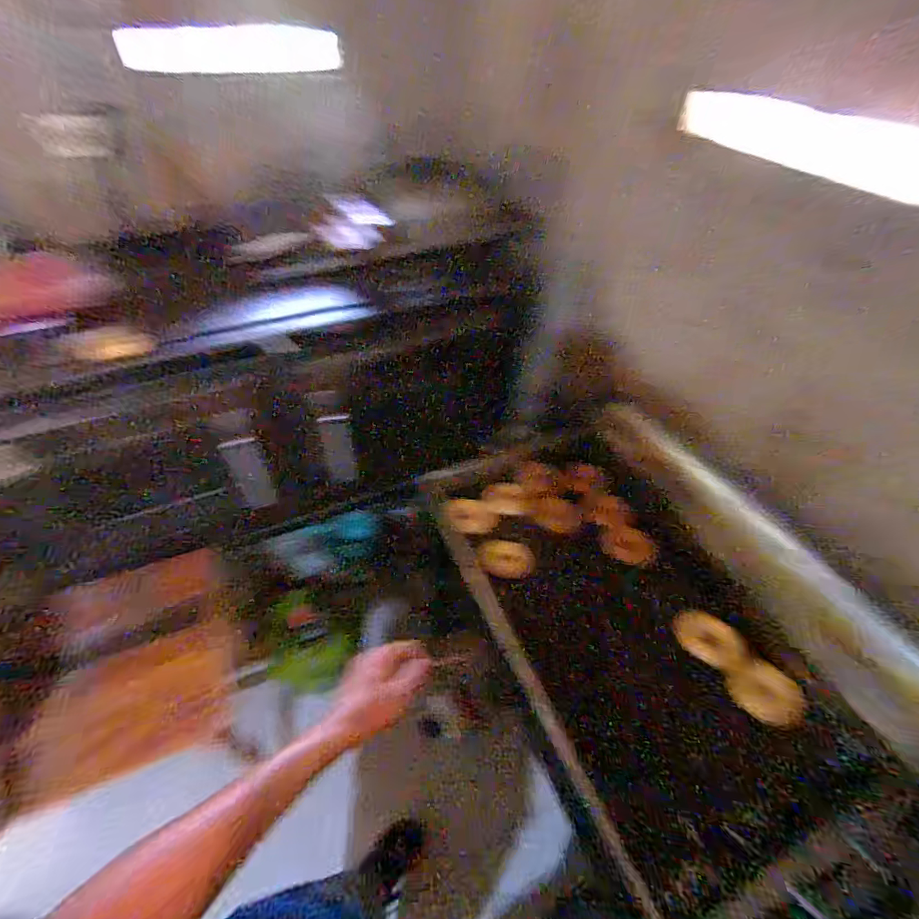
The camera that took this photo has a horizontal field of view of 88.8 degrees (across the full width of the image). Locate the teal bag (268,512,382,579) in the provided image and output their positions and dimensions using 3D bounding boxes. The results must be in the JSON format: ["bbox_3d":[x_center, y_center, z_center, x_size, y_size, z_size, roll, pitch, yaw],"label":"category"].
[{"bbox_3d":[-0.291,0.192,1.050,0.235,0.082,0.076,-18,48,0],"label":"teal bag"}]

